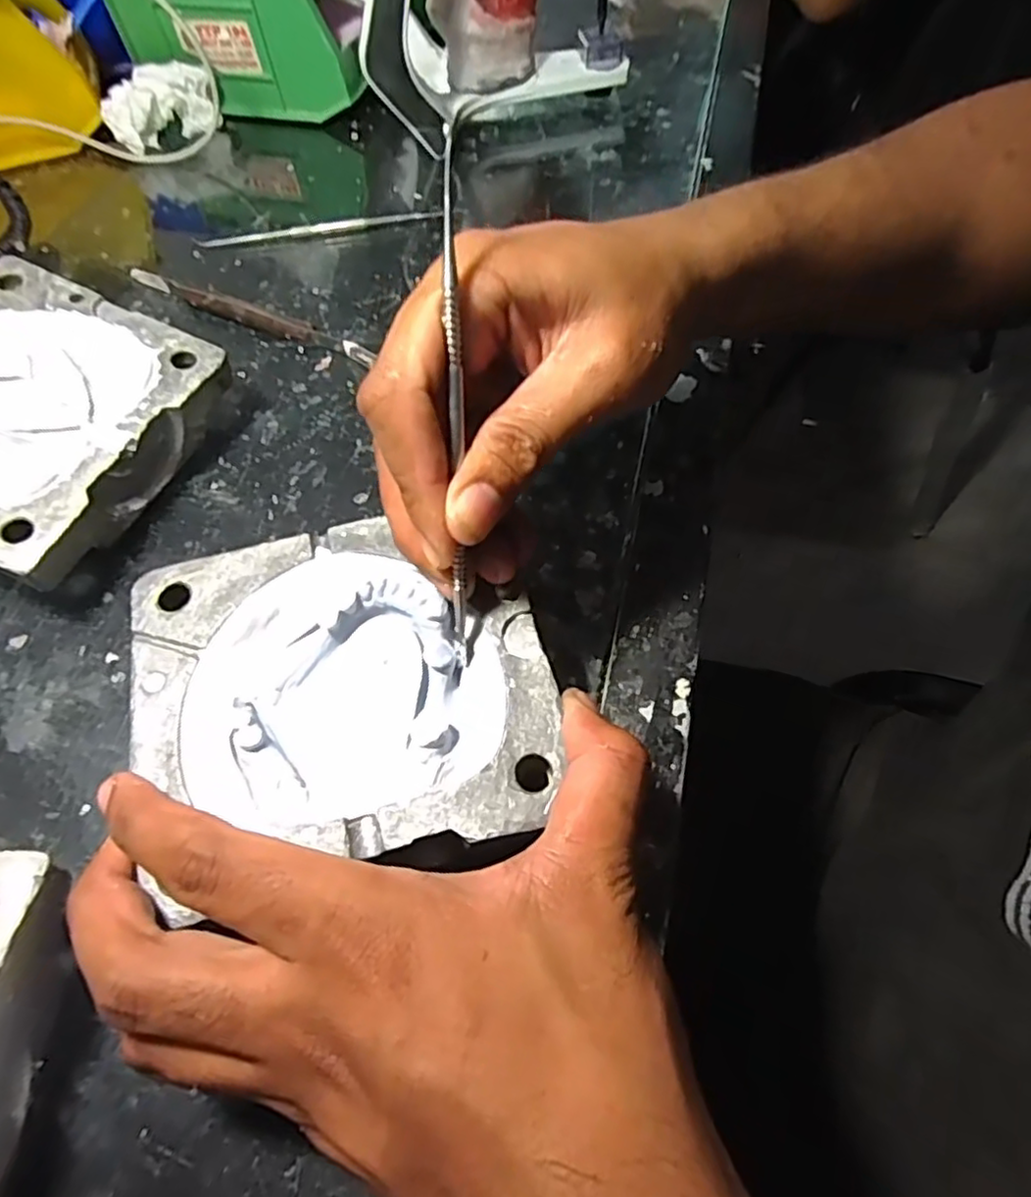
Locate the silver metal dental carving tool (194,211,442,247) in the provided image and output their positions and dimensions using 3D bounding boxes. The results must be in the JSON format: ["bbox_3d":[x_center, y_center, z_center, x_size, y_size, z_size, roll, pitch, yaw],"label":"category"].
[{"bbox_3d":[-0.118,-0.225,0.395,0.146,0.006,0.011,-9,60,-4],"label":"silver metal dental carving tool"}]

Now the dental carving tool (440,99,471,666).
[{"bbox_3d":[-0.017,-0.049,0.182,0.005,0.146,0.006,1,22,2],"label":"dental carving tool"}]

